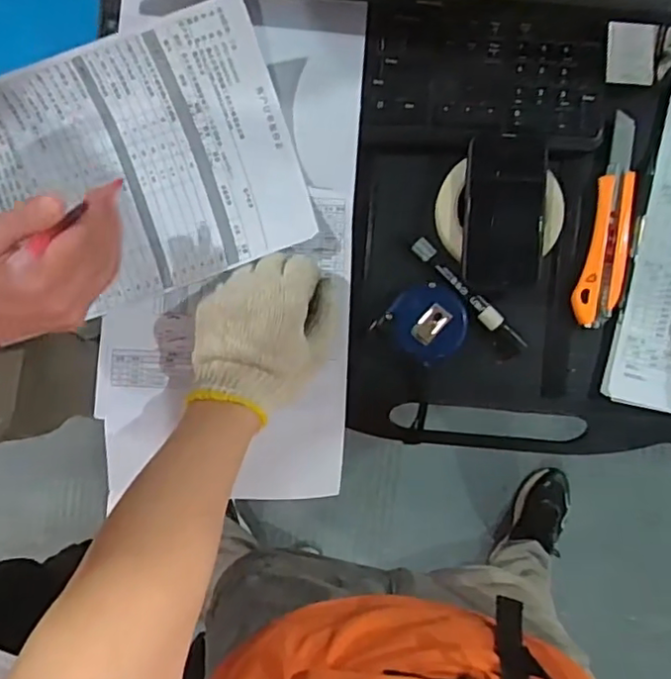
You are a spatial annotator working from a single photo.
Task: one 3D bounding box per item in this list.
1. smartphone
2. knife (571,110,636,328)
[{"bbox_3d":[0.146,-0.112,0.529,0.067,0.011,0.127,2,93,0],"label":"smartphone"},{"bbox_3d":[0.241,-0.103,0.530,0.040,0.010,0.183,9,93,0],"label":"knife"}]

